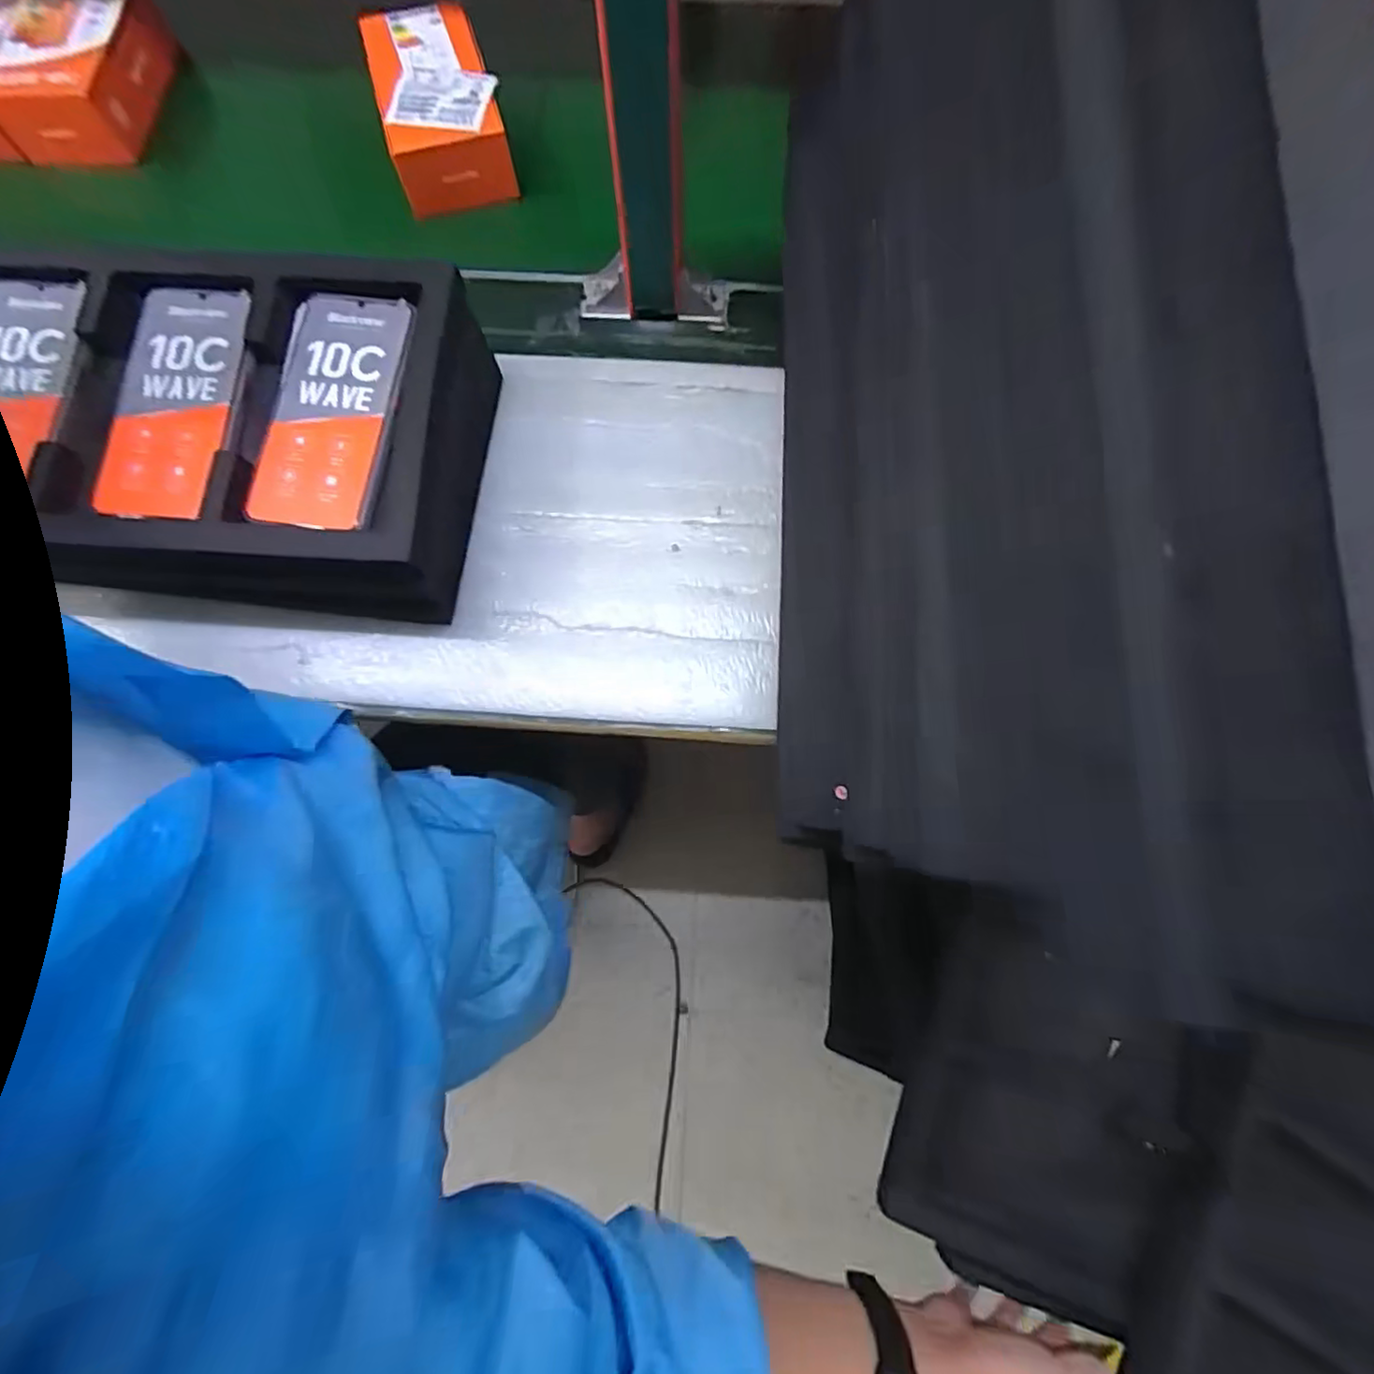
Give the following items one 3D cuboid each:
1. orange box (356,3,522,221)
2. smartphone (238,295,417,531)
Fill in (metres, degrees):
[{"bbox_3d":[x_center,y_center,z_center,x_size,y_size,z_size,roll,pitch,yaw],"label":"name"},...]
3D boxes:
[{"bbox_3d":[-0.232,-0.543,0.575,0.102,0.056,0.197,-17,77,-3],"label":"orange box"},{"bbox_3d":[-0.237,-0.186,0.413,0.079,0.007,0.171,3,71,2],"label":"smartphone"}]

